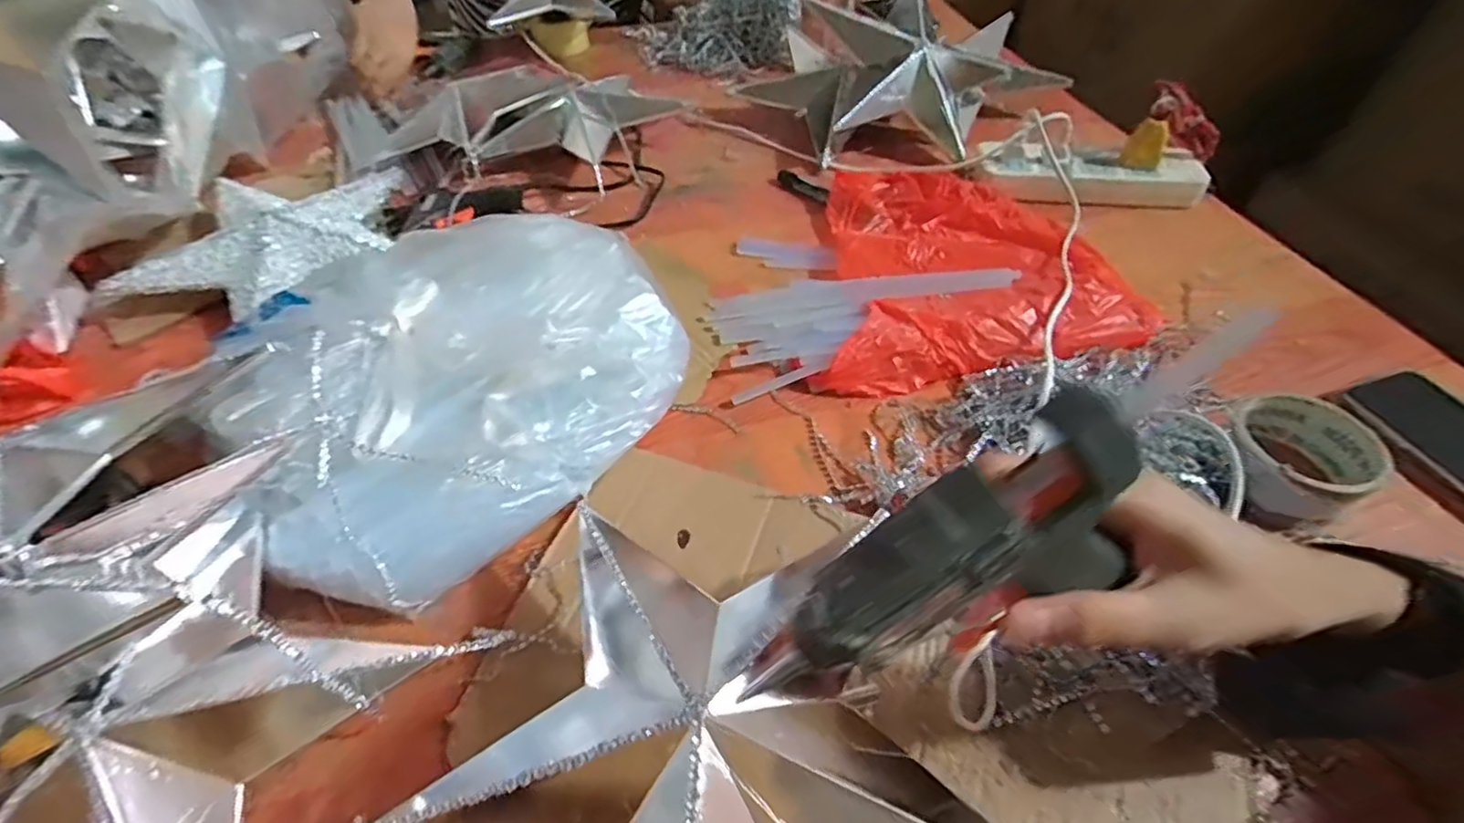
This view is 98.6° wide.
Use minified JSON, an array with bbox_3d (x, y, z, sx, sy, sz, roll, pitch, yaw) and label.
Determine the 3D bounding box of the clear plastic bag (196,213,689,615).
[{"bbox_3d":[-0.180,-0.021,0.431,0.222,0.094,0.270,36,59,27],"label":"clear plastic bag"}]

